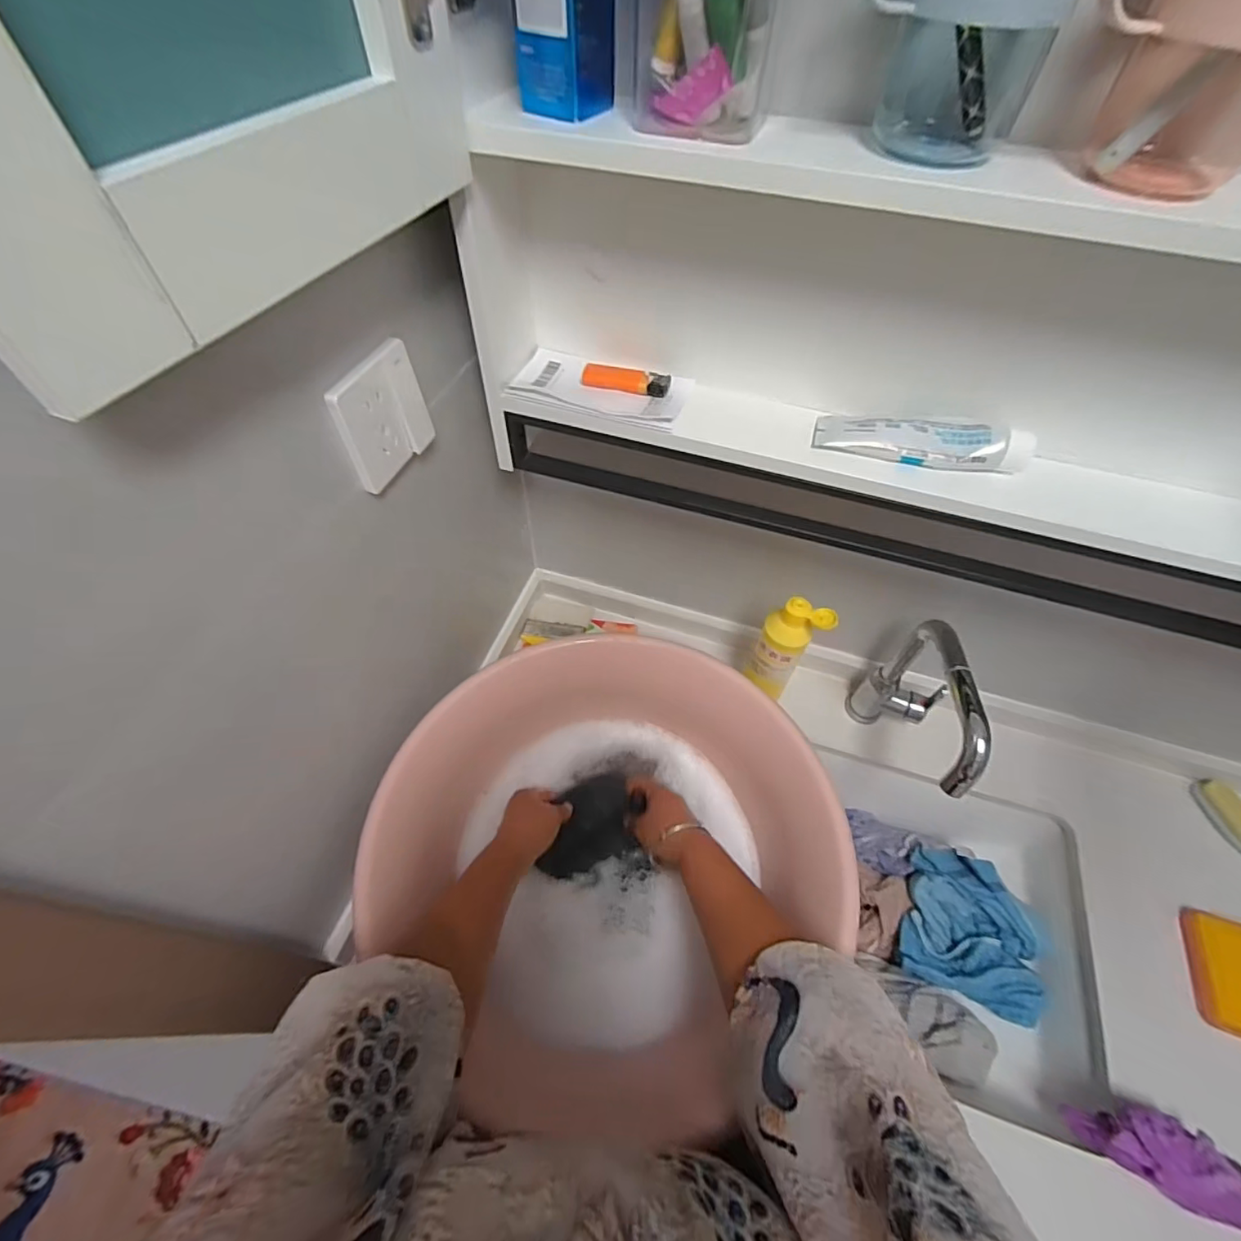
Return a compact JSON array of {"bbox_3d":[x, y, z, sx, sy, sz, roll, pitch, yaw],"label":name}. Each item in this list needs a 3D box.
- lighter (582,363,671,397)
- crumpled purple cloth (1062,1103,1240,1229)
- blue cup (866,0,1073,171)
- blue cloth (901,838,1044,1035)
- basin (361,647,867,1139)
[{"bbox_3d":[0.005,-0.223,0.513,0.079,0.013,0.023,12,56,7],"label":"lighter"},{"bbox_3d":[0.481,0.476,0.492,0.105,0.074,0.062,16,56,9],"label":"crumpled purple cloth"},{"bbox_3d":[0.176,-0.316,0.298,0.105,0.103,0.067,20,57,12],"label":"blue cup"},{"bbox_3d":[0.421,0.367,0.663,0.145,0.051,0.152,21,57,13],"label":"blue cloth"},{"bbox_3d":[-0.010,0.213,0.562,0.386,0.141,0.387,1,55,-1],"label":"basin"}]

